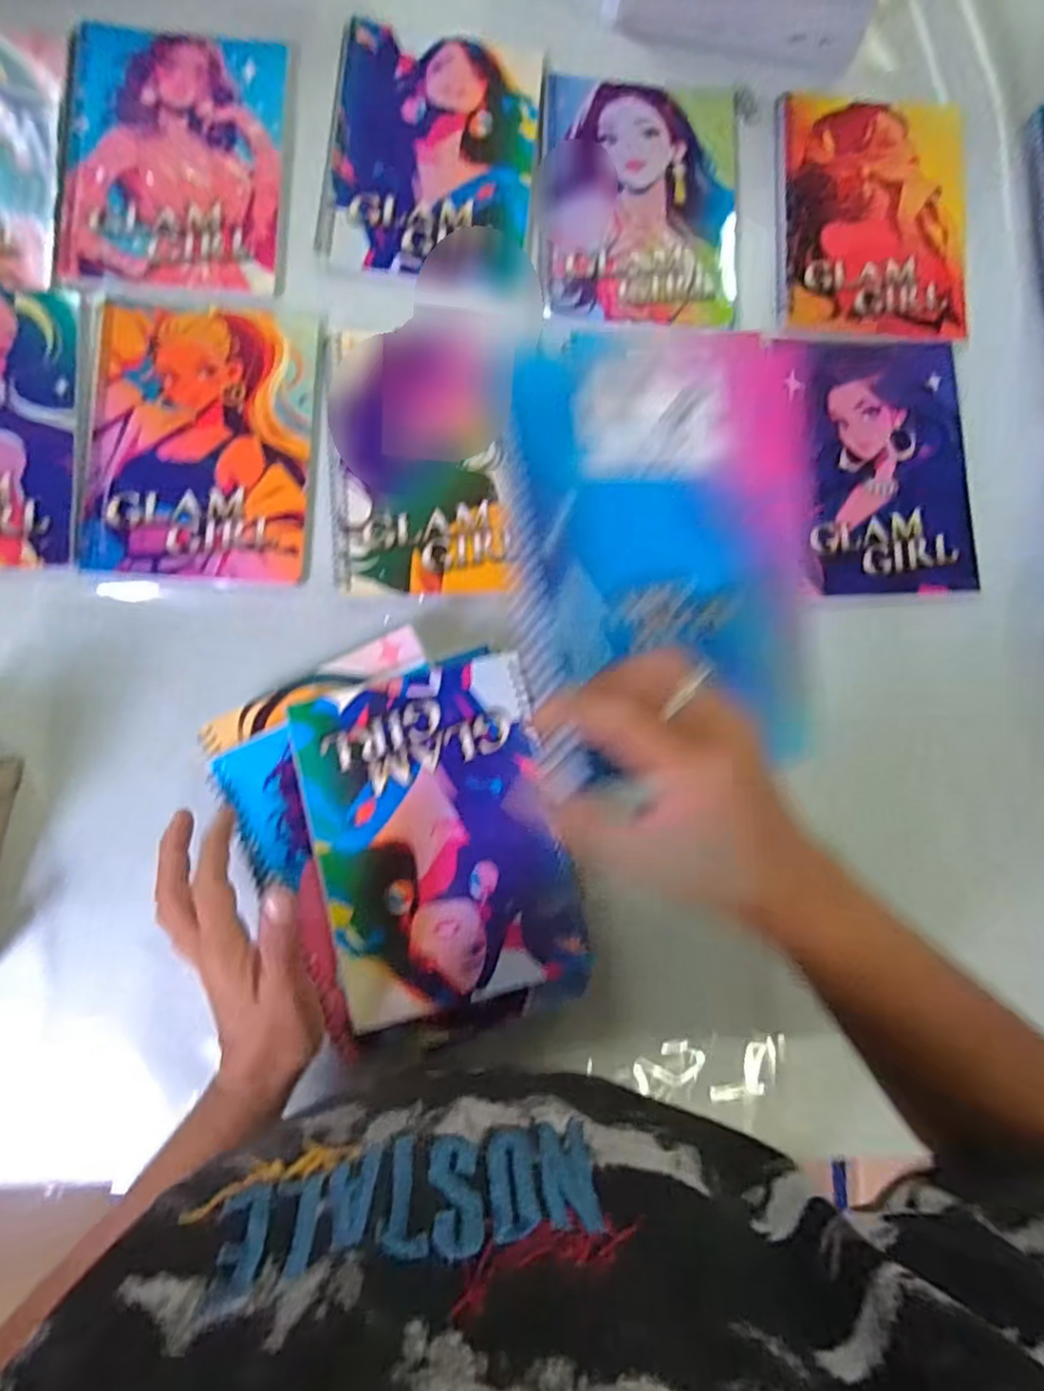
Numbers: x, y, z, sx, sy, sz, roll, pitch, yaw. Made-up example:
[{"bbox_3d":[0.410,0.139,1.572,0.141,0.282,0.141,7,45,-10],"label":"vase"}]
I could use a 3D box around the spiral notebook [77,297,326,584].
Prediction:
[{"bbox_3d":[-0.220,-0.177,0.459,0.148,0.005,0.192,3,84,-4],"label":"spiral notebook"}]

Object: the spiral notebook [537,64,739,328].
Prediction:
[{"bbox_3d":[0.090,-0.377,0.504,0.151,0.006,0.200,2,85,-4],"label":"spiral notebook"}]

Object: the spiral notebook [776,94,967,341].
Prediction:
[{"bbox_3d":[0.276,-0.377,0.517,0.152,0.006,0.210,2,85,-4],"label":"spiral notebook"}]

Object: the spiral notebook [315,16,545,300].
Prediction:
[{"bbox_3d":[-0.065,-0.401,0.494,0.149,0.007,0.195,6,84,-4],"label":"spiral notebook"}]

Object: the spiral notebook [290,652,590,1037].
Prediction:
[{"bbox_3d":[-0.050,0.086,0.401,0.144,0.005,0.196,-13,86,-5],"label":"spiral notebook"}]

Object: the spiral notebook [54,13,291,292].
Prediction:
[{"bbox_3d":[-0.250,-0.388,0.478,0.153,0.006,0.198,2,85,-4],"label":"spiral notebook"}]

